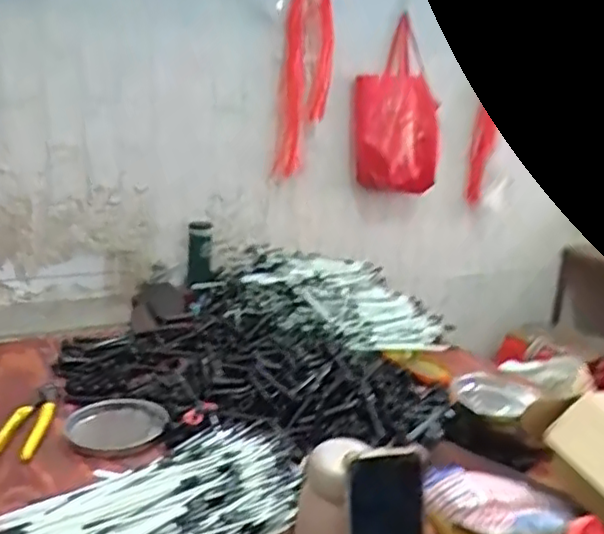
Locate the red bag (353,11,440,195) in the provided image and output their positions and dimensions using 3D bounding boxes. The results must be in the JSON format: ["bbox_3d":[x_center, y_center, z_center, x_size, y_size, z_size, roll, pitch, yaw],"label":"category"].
[{"bbox_3d":[0.270,-0.432,1.772,0.265,0.466,0.061,-11,16,-18],"label":"red bag"}]

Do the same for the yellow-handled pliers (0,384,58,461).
[{"bbox_3d":[-0.378,0.213,0.872,0.051,0.021,0.178,3,14,-4],"label":"yellow-handled pliers"}]

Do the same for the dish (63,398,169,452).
[{"bbox_3d":[-0.260,0.220,0.876,0.132,0.024,0.131,3,14,-1],"label":"dish"}]

